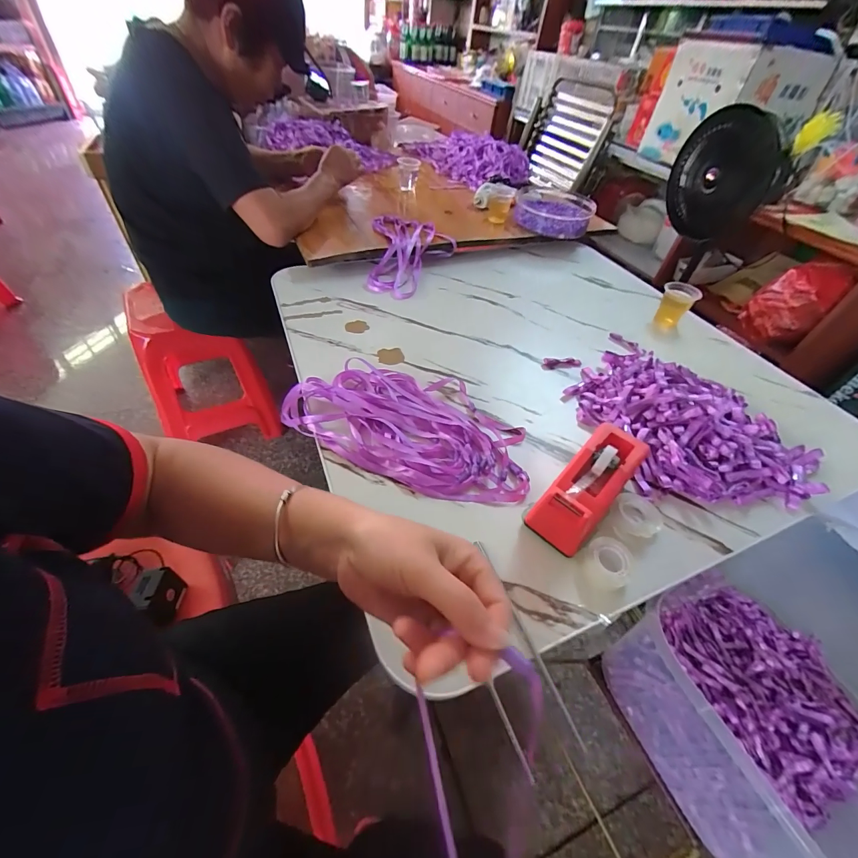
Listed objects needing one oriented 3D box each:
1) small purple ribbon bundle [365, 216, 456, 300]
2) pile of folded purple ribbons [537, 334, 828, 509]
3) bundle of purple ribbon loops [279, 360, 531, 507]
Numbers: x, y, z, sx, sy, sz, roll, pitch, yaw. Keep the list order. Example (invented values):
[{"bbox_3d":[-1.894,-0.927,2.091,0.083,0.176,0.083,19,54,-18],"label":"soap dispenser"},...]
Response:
[{"bbox_3d":[-0.036,-0.372,0.800,0.182,0.050,0.263,4,48,-3],"label":"small purple ribbon bundle"},{"bbox_3d":[0.361,-0.045,0.552,0.291,0.055,0.349,-5,49,-12],"label":"pile of folded purple ribbons"},{"bbox_3d":[-0.036,-0.005,0.495,0.316,0.025,0.195,10,48,2],"label":"bundle of purple ribbon loops"}]

